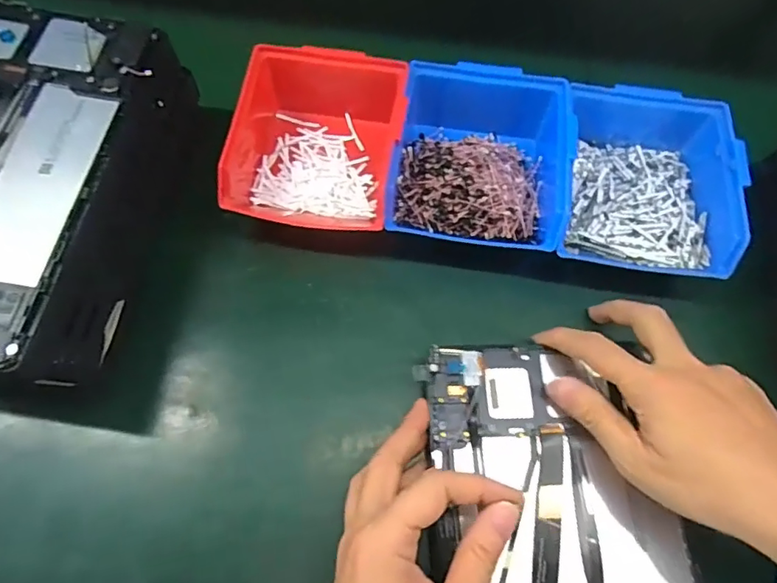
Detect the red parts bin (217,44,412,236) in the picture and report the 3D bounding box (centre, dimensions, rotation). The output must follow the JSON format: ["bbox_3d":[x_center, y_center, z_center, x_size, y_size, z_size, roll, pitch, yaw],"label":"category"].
[{"bbox_3d":[-0.057,-0.118,0.410,0.131,0.076,0.152,7,65,1],"label":"red parts bin"}]

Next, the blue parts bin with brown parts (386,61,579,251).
[{"bbox_3d":[0.069,-0.096,0.404,0.122,0.080,0.140,9,65,3],"label":"blue parts bin with brown parts"}]

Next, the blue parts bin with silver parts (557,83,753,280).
[{"bbox_3d":[0.189,-0.087,0.395,0.126,0.062,0.150,9,65,3],"label":"blue parts bin with silver parts"}]

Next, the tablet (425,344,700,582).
[{"bbox_3d":[0.104,0.152,0.302,0.147,0.013,0.245,-1,65,-2],"label":"tablet"}]

